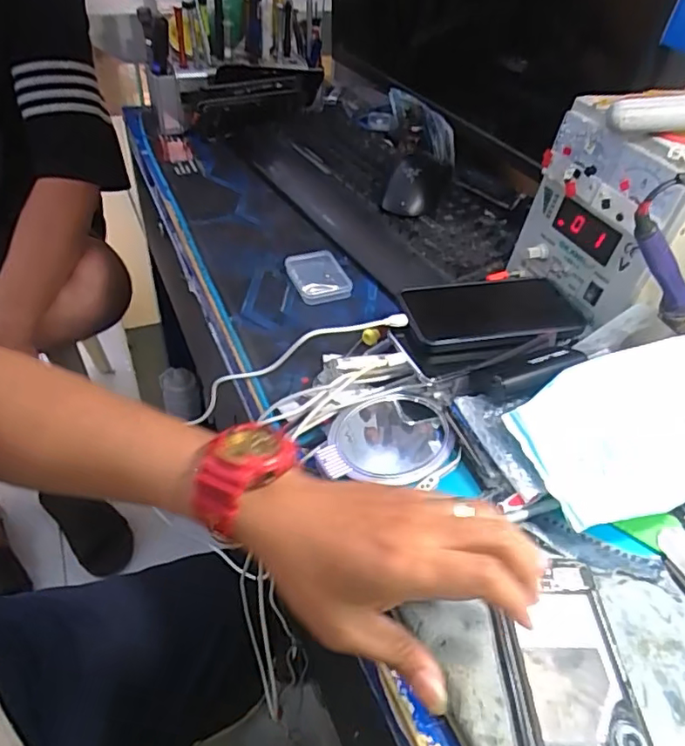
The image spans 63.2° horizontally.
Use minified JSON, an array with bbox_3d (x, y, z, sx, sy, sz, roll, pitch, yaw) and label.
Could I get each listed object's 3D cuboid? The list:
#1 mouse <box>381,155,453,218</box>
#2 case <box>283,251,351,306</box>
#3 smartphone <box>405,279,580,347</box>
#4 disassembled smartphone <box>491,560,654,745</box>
[{"bbox_3d":[0.091,-0.228,0.671,0.070,0.044,0.105,16,46,9],"label":"mouse"},{"bbox_3d":[-0.025,-0.103,0.596,0.057,0.017,0.070,-13,49,-20],"label":"case"},{"bbox_3d":[0.136,-0.057,0.506,0.153,0.009,0.082,-4,42,-10],"label":"smartphone"},{"bbox_3d":[0.136,0.188,0.325,0.073,0.008,0.157,3,45,-4],"label":"disassembled smartphone"}]

